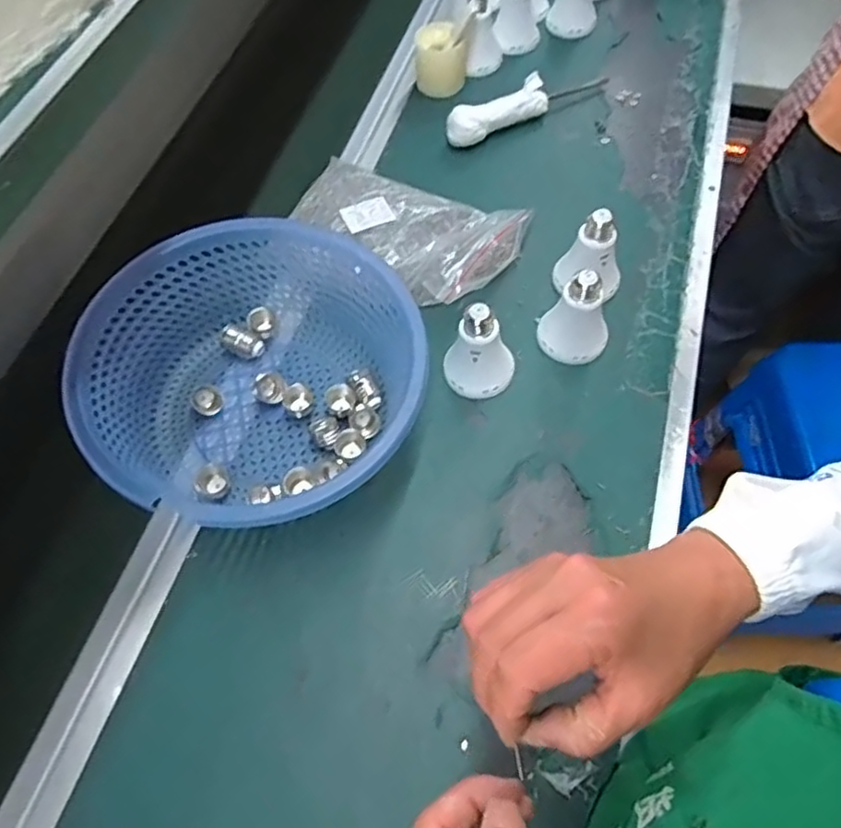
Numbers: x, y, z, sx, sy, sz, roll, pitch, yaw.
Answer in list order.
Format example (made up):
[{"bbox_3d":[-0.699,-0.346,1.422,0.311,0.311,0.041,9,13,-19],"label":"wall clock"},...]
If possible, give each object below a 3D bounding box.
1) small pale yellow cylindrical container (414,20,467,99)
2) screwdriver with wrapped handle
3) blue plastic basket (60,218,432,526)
[{"bbox_3d":[0.024,-0.438,0.809,0.061,0.062,0.060,-1,61,2],"label":"small pale yellow cylindrical container"},{"bbox_3d":[0.128,-0.369,0.778,0.206,0.044,0.036,-26,63,-12],"label":"screwdriver with wrapped handle"},{"bbox_3d":[-0.135,-0.026,0.555,0.255,0.122,0.261,-1,61,2],"label":"blue plastic basket"}]

